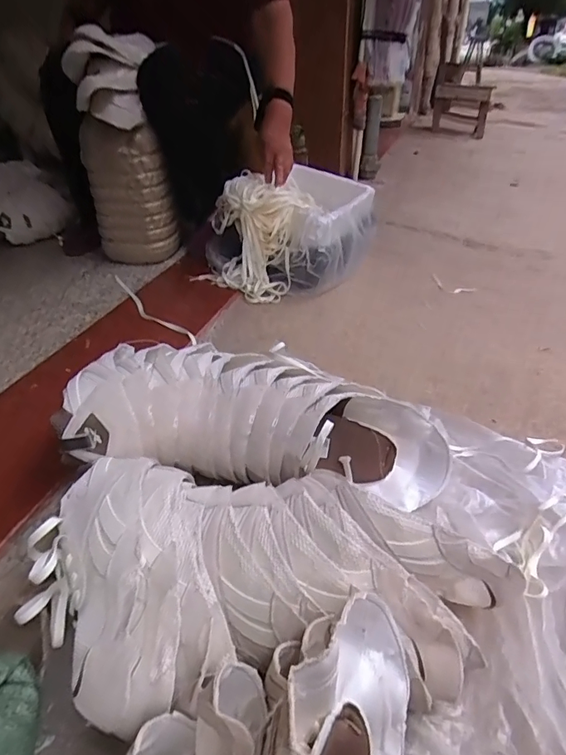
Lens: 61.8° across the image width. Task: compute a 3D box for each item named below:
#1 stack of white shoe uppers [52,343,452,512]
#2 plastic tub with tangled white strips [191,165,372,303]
[{"bbox_3d":[-0.010,0.051,0.614,0.487,0.132,0.199,12,33,-13],"label":"stack of white shoe uppers"},{"bbox_3d":[0.034,-0.352,1.125,0.290,0.214,0.428,17,38,23],"label":"plastic tub with tangled white strips"}]

